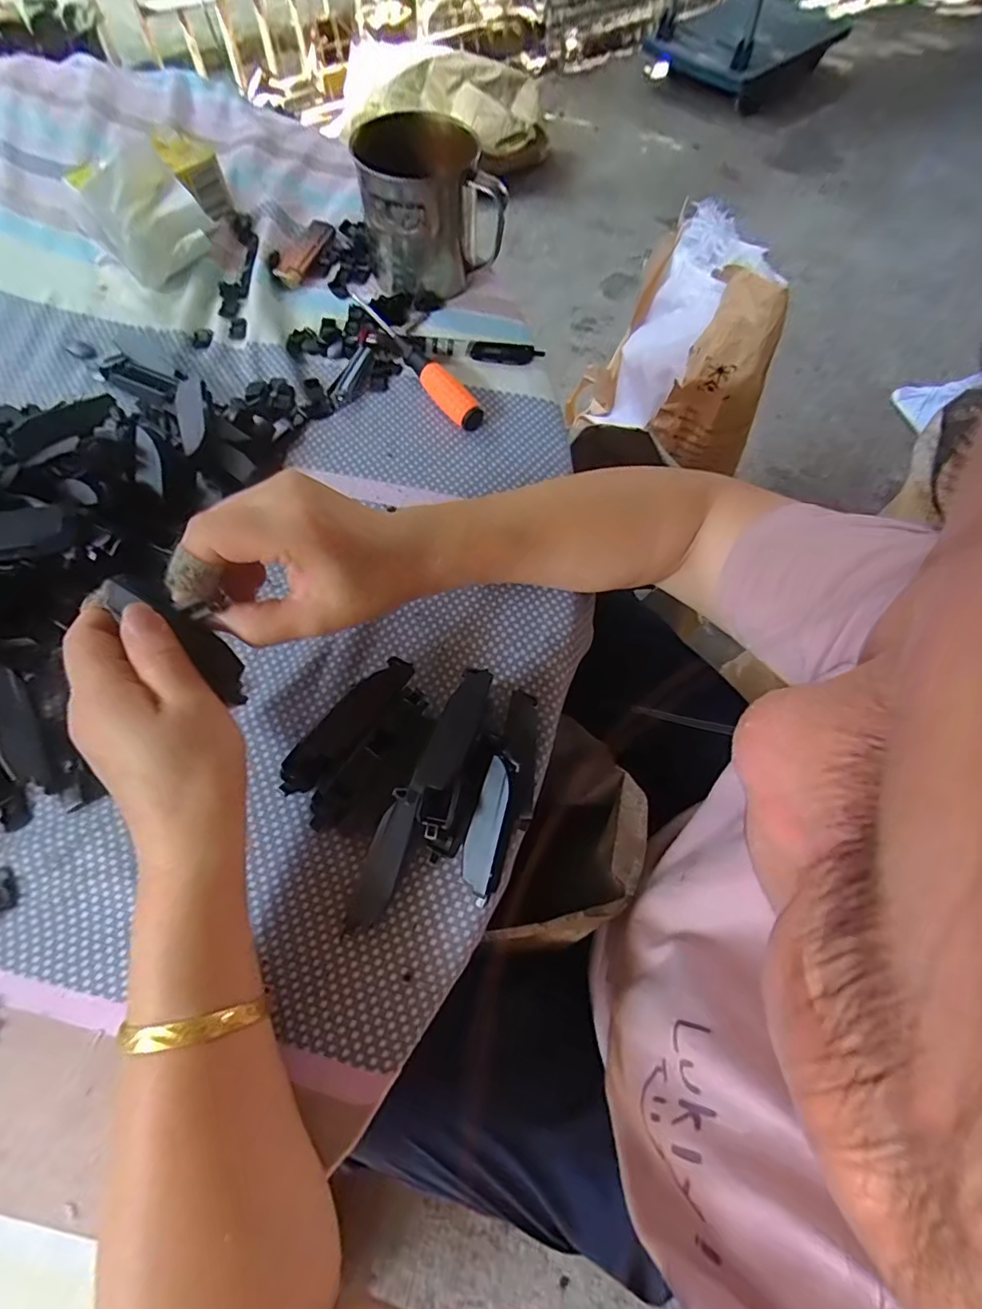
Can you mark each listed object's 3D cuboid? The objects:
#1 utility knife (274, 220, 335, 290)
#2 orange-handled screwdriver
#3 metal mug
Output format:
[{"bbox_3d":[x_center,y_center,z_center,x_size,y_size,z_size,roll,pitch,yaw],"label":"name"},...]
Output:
[{"bbox_3d":[-0.158,-0.342,0.466,0.022,0.011,0.082,16,68,5],"label":"utility knife"},{"bbox_3d":[-0.056,-0.220,0.408,0.018,0.022,0.147,-33,72,-14],"label":"orange-handled screwdriver"},{"bbox_3d":[-0.046,-0.344,0.420,0.101,0.083,0.082,-10,68,-5],"label":"metal mug"}]

